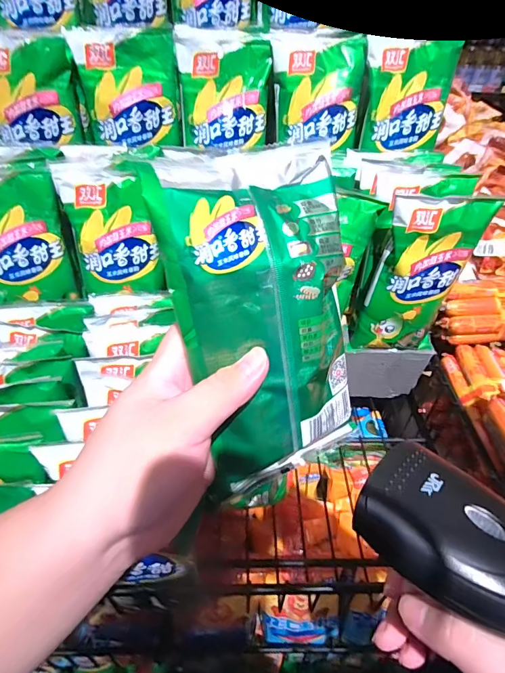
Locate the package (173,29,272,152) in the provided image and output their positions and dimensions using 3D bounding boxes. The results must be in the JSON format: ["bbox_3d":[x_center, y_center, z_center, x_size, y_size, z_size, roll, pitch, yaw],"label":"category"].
[{"bbox_3d":[-0.030,-0.280,0.449,0.102,0.112,0.038,1,20,-1],"label":"package"}]

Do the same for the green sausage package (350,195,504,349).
[{"bbox_3d":[0.183,-0.060,0.422,0.101,0.182,0.029,-6,43,-8],"label":"green sausage package"}]

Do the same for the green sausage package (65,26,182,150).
[{"bbox_3d":[-0.136,-0.271,0.424,0.103,0.105,0.028,-11,45,-14],"label":"green sausage package"}]

